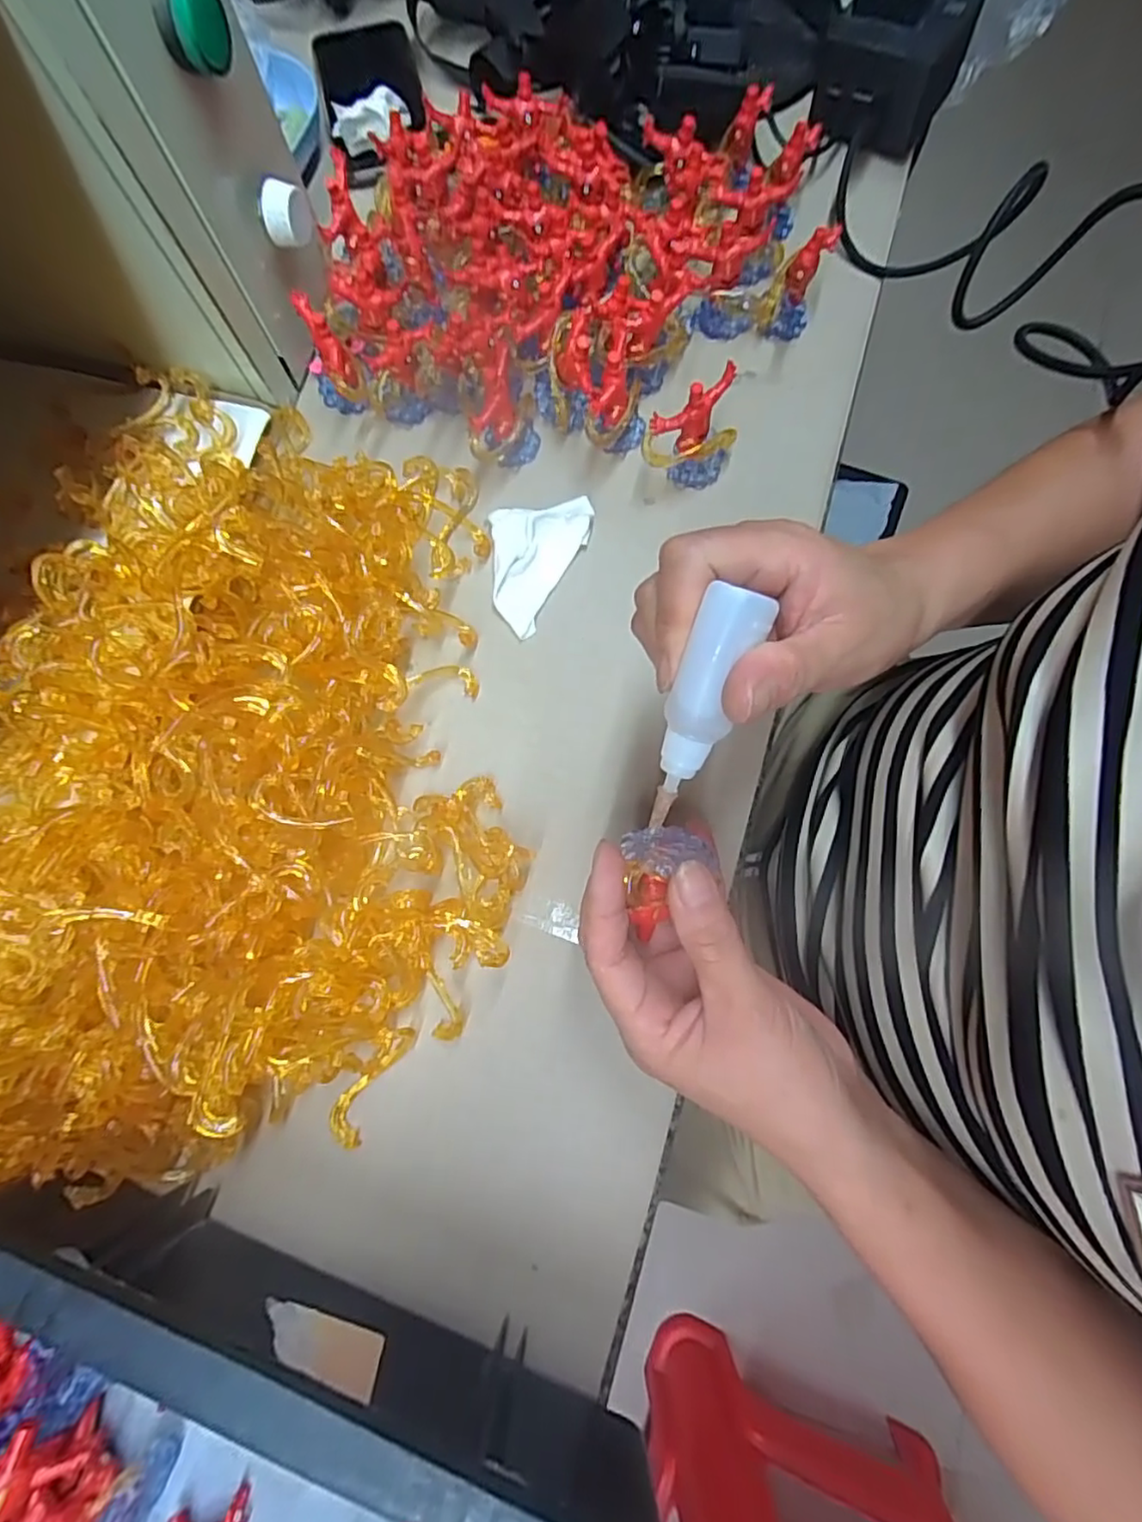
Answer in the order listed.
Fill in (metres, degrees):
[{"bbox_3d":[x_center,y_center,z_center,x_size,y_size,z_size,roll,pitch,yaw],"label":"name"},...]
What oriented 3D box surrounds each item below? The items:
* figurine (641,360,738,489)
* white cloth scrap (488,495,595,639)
[{"bbox_3d":[0.066,-0.173,0.333,0.052,0.050,0.029,-26,79,-7],"label":"figurine"},{"bbox_3d":[-0.014,-0.106,0.338,0.055,0.013,0.072,-4,77,-3],"label":"white cloth scrap"}]

